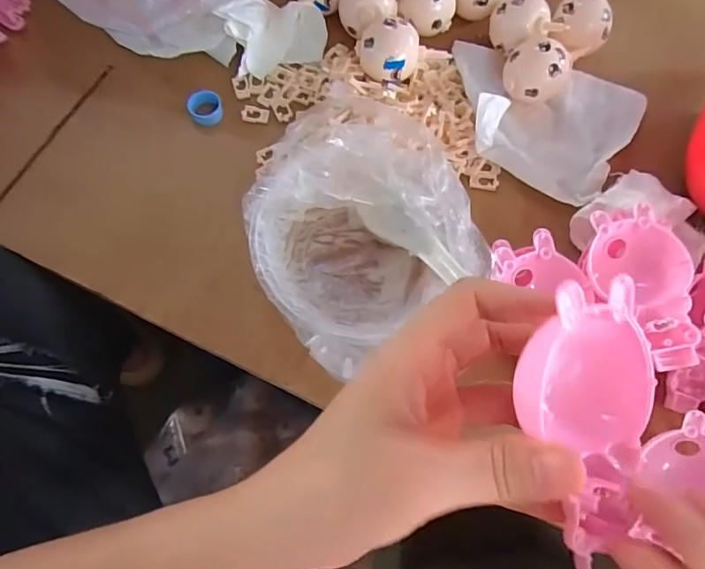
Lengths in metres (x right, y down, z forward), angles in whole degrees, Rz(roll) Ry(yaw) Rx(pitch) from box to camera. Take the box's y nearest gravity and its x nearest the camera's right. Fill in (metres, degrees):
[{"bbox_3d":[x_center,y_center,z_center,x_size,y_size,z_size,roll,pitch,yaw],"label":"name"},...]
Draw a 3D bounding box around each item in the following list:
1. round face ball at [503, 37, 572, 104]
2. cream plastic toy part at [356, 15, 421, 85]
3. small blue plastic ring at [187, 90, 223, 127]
[{"bbox_3d":[0.149,-0.173,0.399,0.047,0.043,0.048,0,70,-1],"label":"round face ball"},{"bbox_3d":[0.030,-0.190,0.400,0.048,0.039,0.041,29,72,9],"label":"cream plastic toy part"},{"bbox_3d":[-0.121,-0.146,0.409,0.026,0.012,0.029,-18,72,-8],"label":"small blue plastic ring"}]

